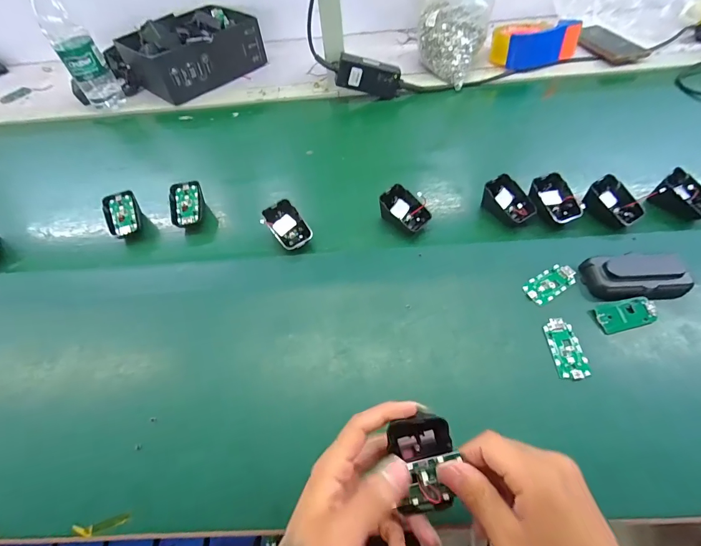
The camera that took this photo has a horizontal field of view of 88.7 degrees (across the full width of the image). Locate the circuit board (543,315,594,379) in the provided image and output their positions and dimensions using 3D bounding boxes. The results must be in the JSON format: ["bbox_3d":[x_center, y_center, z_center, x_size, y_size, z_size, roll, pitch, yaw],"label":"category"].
[{"bbox_3d":[0.227,0.078,0.376,0.031,0.004,0.063,-6,54,0],"label":"circuit board"}]

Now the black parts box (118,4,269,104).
[{"bbox_3d":[-0.328,-0.475,0.765,0.178,0.096,0.250,36,65,26],"label":"black parts box"}]

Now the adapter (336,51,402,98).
[{"bbox_3d":[0.034,-0.360,0.657,0.116,0.055,0.026,8,54,-12],"label":"adapter"}]

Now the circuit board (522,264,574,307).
[{"bbox_3d":[0.234,0.011,0.419,0.065,0.004,0.031,-28,57,-14],"label":"circuit board"}]

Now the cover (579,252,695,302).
[{"bbox_3d":[0.322,0.005,0.404,0.100,0.025,0.049,-6,54,1],"label":"cover"}]

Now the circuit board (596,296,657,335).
[{"bbox_3d":[0.302,0.045,0.390,0.064,0.004,0.031,-13,74,-4],"label":"circuit board"}]

